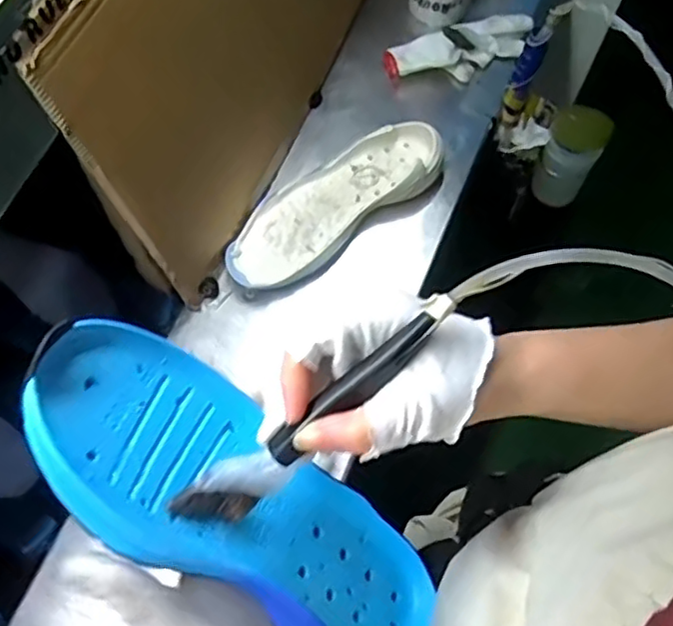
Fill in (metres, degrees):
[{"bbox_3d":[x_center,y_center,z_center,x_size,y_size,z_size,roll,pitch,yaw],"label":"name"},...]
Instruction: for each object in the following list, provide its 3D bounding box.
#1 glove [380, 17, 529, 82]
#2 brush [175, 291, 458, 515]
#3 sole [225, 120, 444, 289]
[{"bbox_3d":[0.157,-0.330,0.839,0.191,0.034,0.072,-13,68,-3],"label":"glove"},{"bbox_3d":[-0.014,0.052,0.313,0.145,0.028,0.023,-42,70,9],"label":"brush"},{"bbox_3d":[-0.005,-0.123,0.753,0.276,0.043,0.101,-38,72,-12],"label":"sole"}]

